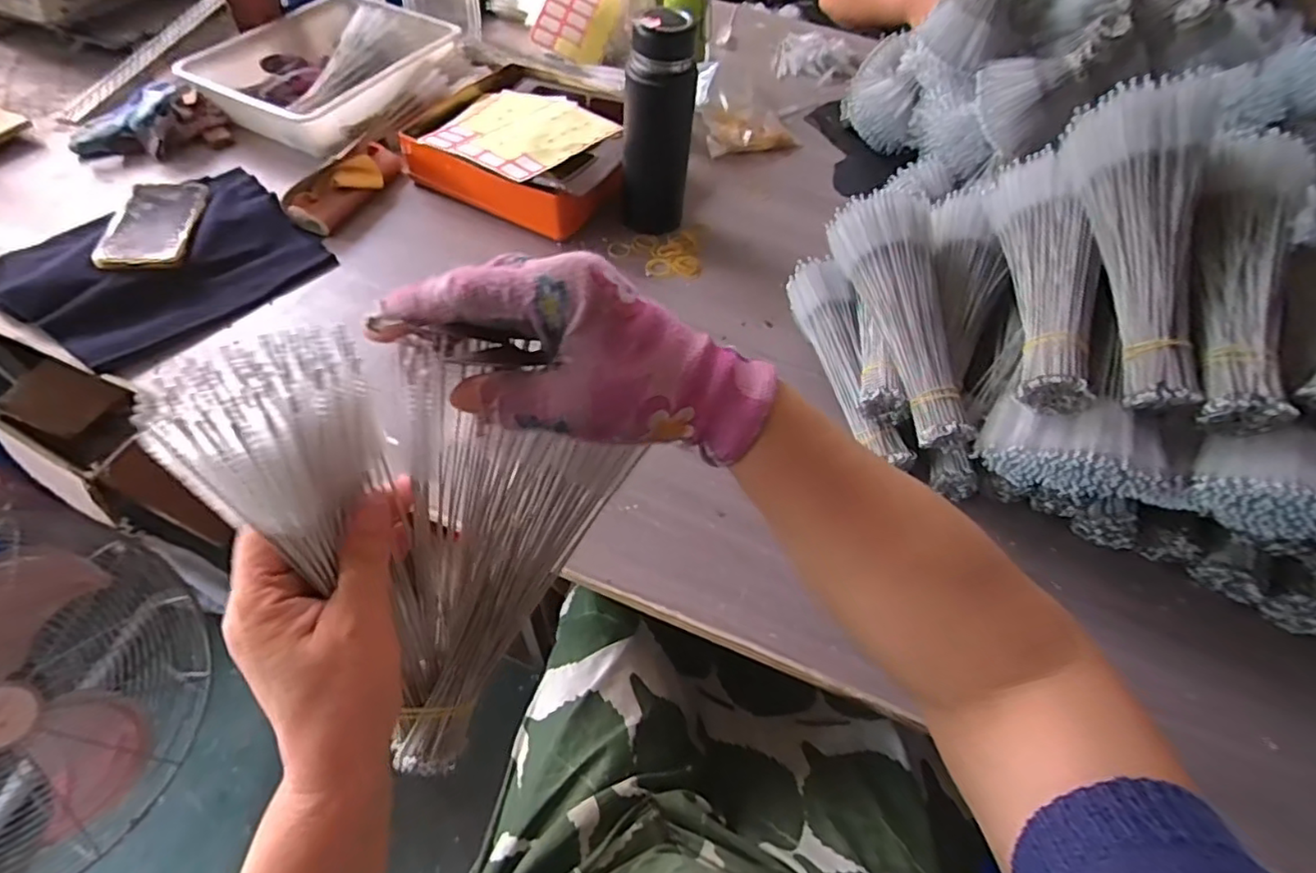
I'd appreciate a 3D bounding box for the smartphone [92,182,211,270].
[{"bbox_3d":[-0.569,-0.246,0.705,0.078,0.013,0.169,-2,50,-18],"label":"smartphone"}]

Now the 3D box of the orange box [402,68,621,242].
[{"bbox_3d":[-0.173,-0.397,0.841,0.317,0.067,0.256,30,57,16],"label":"orange box"}]

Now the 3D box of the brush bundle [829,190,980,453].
[{"bbox_3d":[0.239,-0.115,0.587,0.081,0.058,0.256,-8,74,-10],"label":"brush bundle"}]

